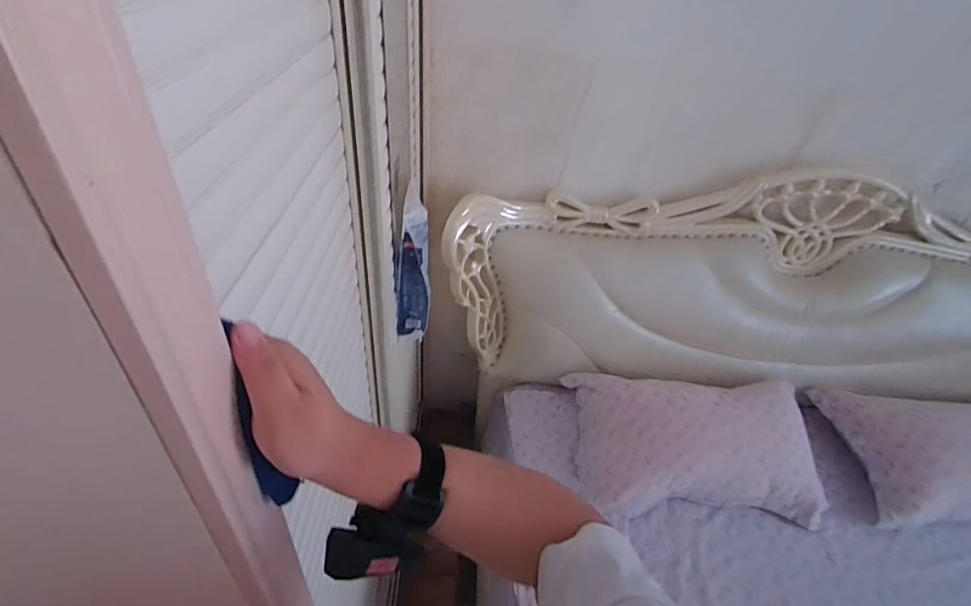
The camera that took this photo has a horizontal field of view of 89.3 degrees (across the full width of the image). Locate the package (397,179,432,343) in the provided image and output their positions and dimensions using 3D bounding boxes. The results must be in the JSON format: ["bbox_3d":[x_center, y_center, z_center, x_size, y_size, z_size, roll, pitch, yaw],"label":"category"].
[{"bbox_3d":[-0.162,-0.087,1.163,0.072,0.339,0.137,7,39,3],"label":"package"}]

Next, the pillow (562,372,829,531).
[{"bbox_3d":[0.586,0.356,1.369,0.651,0.227,0.395,5,39,0],"label":"pillow"}]

